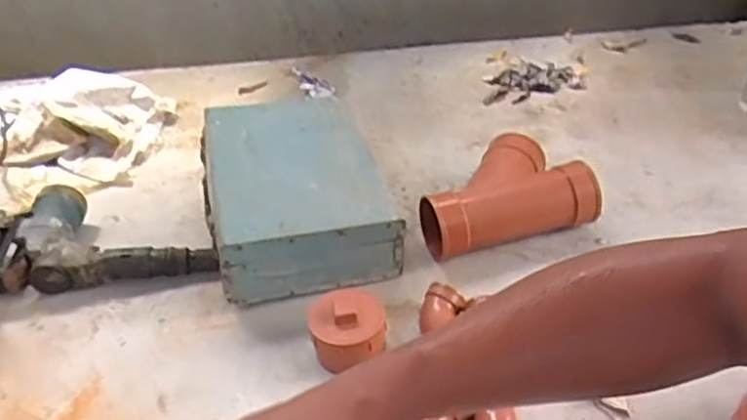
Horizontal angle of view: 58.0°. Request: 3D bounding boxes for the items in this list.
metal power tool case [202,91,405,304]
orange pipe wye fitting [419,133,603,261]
[{"bbox_3d":[-0.155,-0.059,1.272,0.307,0.118,0.479,-12,37,-10],"label":"metal power tool case"},{"bbox_3d":[0.228,-0.028,1.221,0.302,0.132,0.183,-10,36,-8],"label":"orange pipe wye fitting"}]

